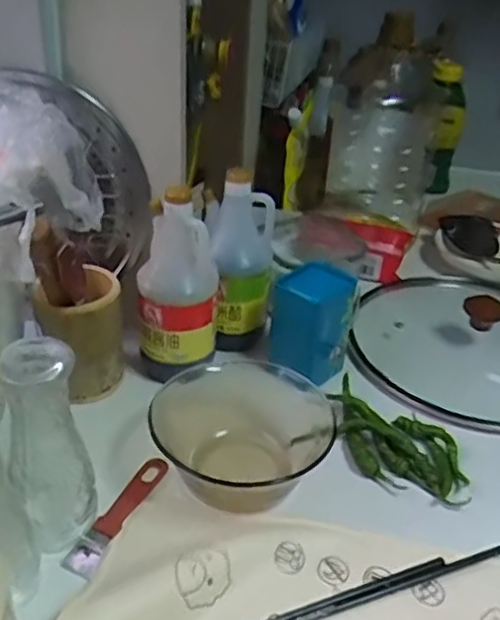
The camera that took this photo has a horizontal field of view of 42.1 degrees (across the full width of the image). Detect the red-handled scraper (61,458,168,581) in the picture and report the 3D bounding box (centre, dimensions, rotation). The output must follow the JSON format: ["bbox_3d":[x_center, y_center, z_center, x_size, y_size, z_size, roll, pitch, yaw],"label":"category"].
[{"bbox_3d":[-0.114,0.177,0.573,0.026,0.009,0.131,18,35,17],"label":"red-handled scraper"}]

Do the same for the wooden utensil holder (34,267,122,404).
[{"bbox_3d":[-0.172,0.028,0.684,0.084,0.120,0.064,-26,42,-37],"label":"wooden utensil holder"}]

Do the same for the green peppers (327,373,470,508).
[{"bbox_3d":[0.144,0.130,0.652,0.156,0.026,0.084,26,38,27],"label":"green peppers"}]

